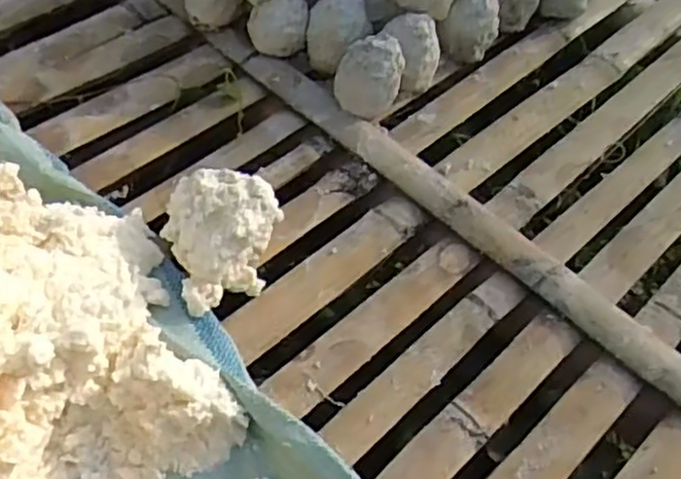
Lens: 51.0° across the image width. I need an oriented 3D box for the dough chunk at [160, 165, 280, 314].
[{"bbox_3d":[-0.100,0.001,0.617,0.099,0.073,0.113,-5,55,-12],"label":"dough chunk"}]

